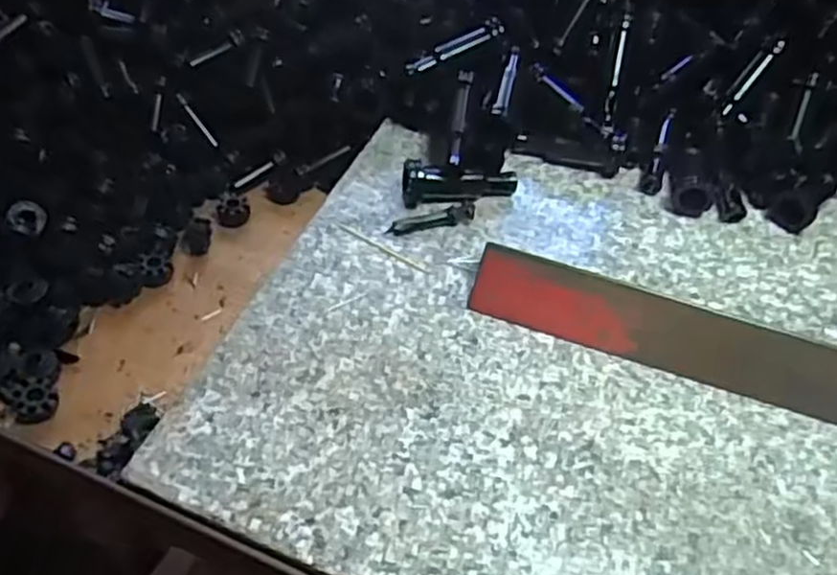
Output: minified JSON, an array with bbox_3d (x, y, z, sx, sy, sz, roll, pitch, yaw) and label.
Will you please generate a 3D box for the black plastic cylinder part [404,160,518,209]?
[{"bbox_3d":[0.024,-0.060,0.429,0.065,0.024,0.017,-1,51,-6],"label":"black plastic cylinder part"}]

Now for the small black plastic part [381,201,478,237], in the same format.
[{"bbox_3d":[0.007,-0.039,0.420,0.050,0.008,0.010,-11,53,-13],"label":"small black plastic part"}]

